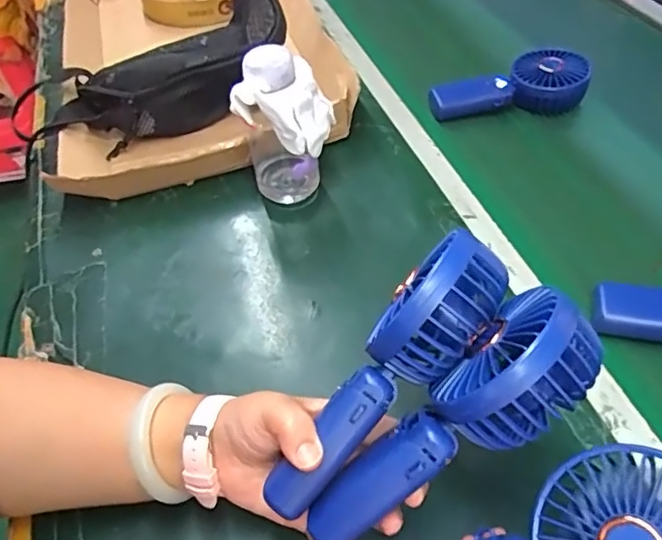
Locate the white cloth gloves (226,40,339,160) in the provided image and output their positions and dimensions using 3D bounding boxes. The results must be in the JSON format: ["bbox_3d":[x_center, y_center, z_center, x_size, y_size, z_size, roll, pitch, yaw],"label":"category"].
[{"bbox_3d":[-0.039,-0.154,0.519,0.063,0.080,0.088,28,56,27],"label":"white cloth gloves"}]

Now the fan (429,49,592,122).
[{"bbox_3d":[0.209,-0.220,0.686,0.174,0.048,0.065,-3,48,2],"label":"fan"}]

